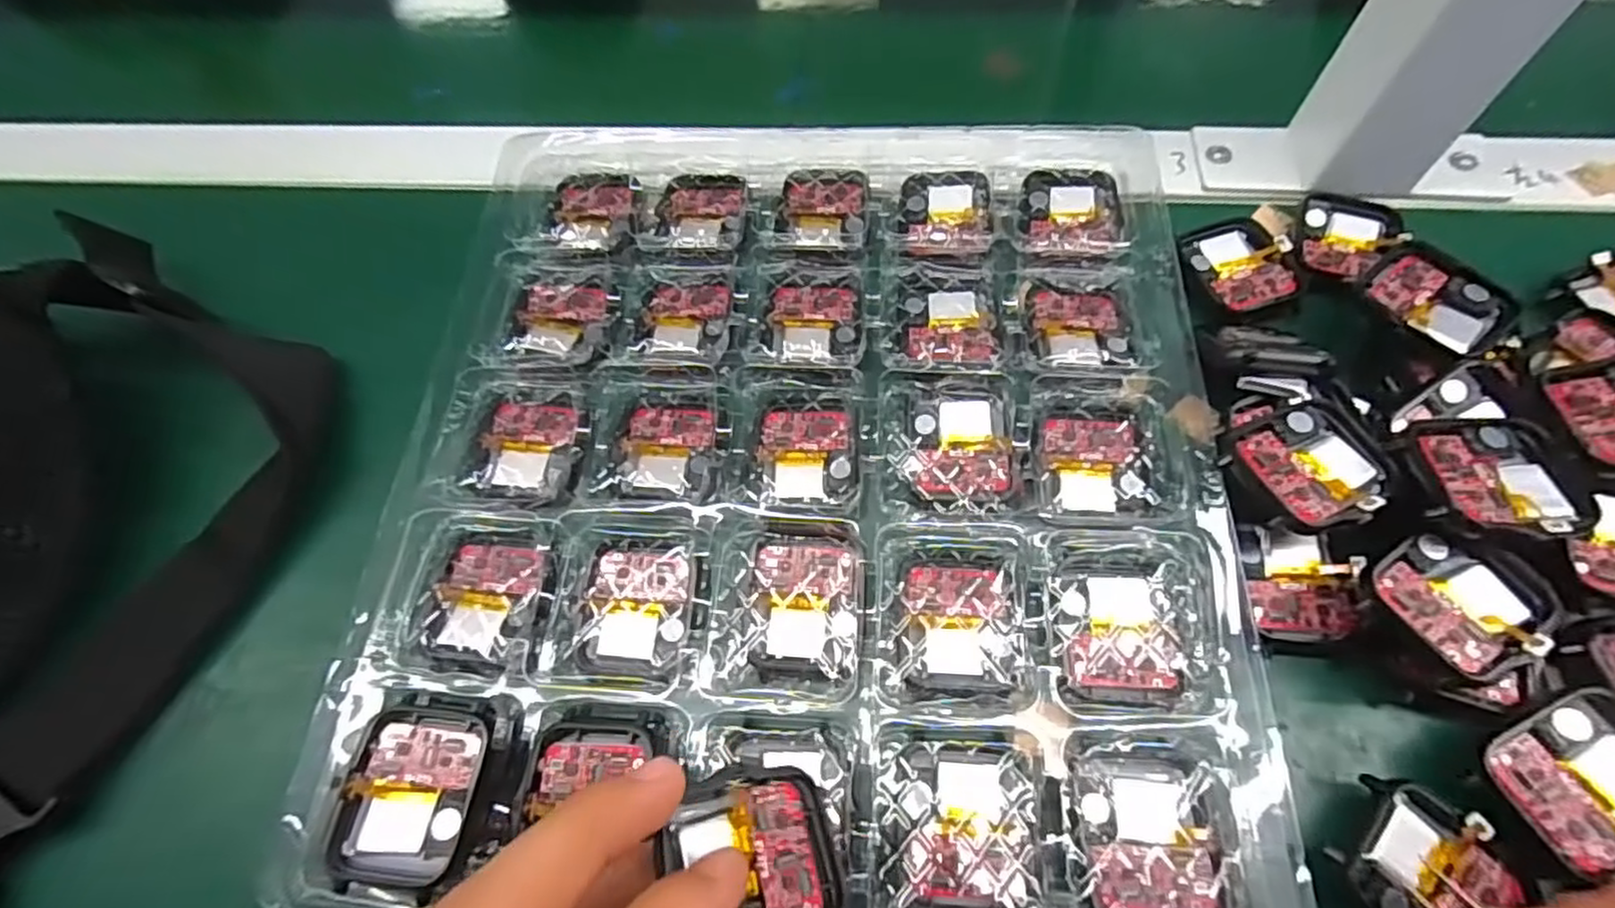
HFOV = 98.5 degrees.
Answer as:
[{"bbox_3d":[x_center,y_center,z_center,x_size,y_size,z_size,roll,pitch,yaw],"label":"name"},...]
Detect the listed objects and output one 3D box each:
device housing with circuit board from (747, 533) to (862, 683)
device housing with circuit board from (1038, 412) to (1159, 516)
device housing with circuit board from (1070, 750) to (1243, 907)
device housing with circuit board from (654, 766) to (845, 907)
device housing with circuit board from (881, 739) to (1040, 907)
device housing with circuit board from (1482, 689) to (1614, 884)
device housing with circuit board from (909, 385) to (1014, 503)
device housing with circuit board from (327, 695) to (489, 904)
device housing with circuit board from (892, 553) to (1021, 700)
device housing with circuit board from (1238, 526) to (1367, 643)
[{"bbox_3d":[-0.001,0.046,0.213,0.033,0.010,0.044,2,63,4],"label":"device housing with circuit board"},{"bbox_3d":[0.095,0.002,0.231,0.035,0.012,0.034,5,63,6],"label":"device housing with circuit board"},{"bbox_3d":[0.089,0.102,0.184,0.039,0.014,0.043,4,63,5],"label":"device housing with circuit board"},{"bbox_3d":[-0.013,0.095,0.163,0.044,0.008,0.037,2,54,-33],"label":"device housing with circuit board"},{"bbox_3d":[0.040,0.101,0.185,0.039,0.010,0.044,4,63,5],"label":"device housing with circuit board"},{"bbox_3d":[0.198,0.083,0.176,0.039,0.011,0.037,-20,64,-7],"label":"device housing with circuit board"},{"bbox_3d":[0.051,-0.003,0.233,0.033,0.008,0.042,1,63,3],"label":"device housing with circuit board"},{"bbox_3d":[-0.108,0.092,0.190,0.036,0.005,0.046,3,63,4],"label":"device housing with circuit board"},{"bbox_3d":[0.044,0.051,0.209,0.035,0.013,0.040,3,63,4],"label":"device housing with circuit board"},{"bbox_3d":[0.152,0.039,0.213,0.033,0.006,0.035,6,63,6],"label":"device housing with circuit board"}]

